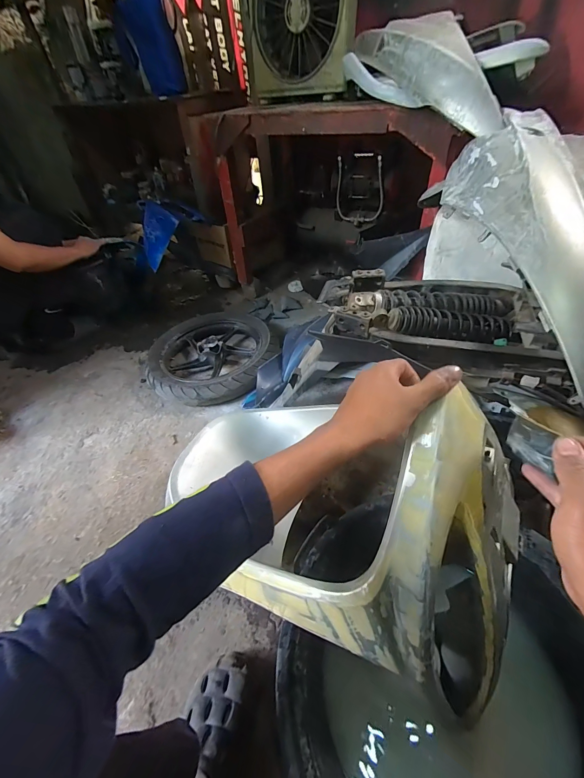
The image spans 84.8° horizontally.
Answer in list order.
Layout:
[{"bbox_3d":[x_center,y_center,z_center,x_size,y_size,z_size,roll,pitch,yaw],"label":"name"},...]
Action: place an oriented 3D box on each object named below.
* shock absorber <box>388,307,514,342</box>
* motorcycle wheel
[{"bbox_3d":[0.287,-0.113,0.576,0.238,0.047,0.044,3,44,-13],"label":"shock absorber"},{"bbox_3d":[-0.285,-0.139,1.196,0.460,0.095,0.500,-3,45,3],"label":"motorcycle wheel"}]

